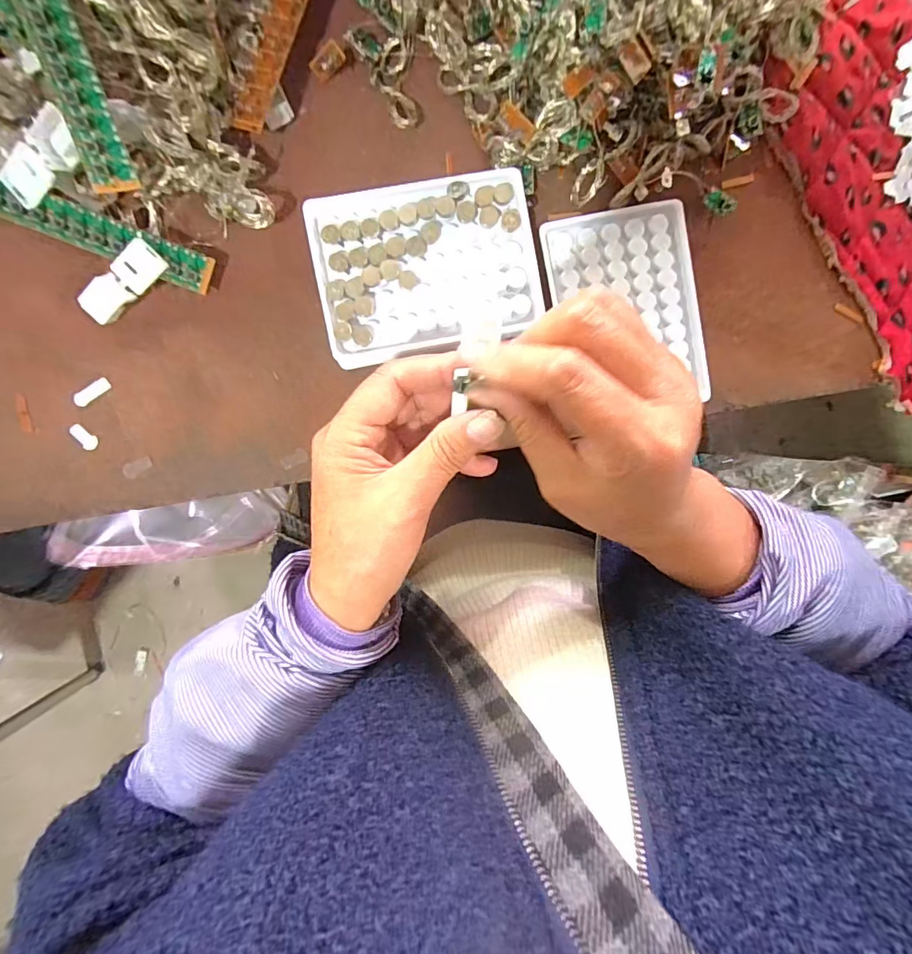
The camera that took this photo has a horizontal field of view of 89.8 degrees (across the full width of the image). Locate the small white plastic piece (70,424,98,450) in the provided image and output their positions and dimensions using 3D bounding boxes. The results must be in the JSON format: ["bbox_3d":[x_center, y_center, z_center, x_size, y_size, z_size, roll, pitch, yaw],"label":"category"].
[{"bbox_3d":[-0.233,-0.025,0.286,0.010,0.004,0.018,-39,96,1],"label":"small white plastic piece"}]

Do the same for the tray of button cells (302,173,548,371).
[{"bbox_3d":[-0.017,-0.128,0.282,0.130,0.025,0.099,-11,96,-2],"label":"tray of button cells"}]

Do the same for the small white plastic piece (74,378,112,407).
[{"bbox_3d":[-0.227,-0.053,0.286,0.023,0.004,0.008,-37,96,0],"label":"small white plastic piece"}]

